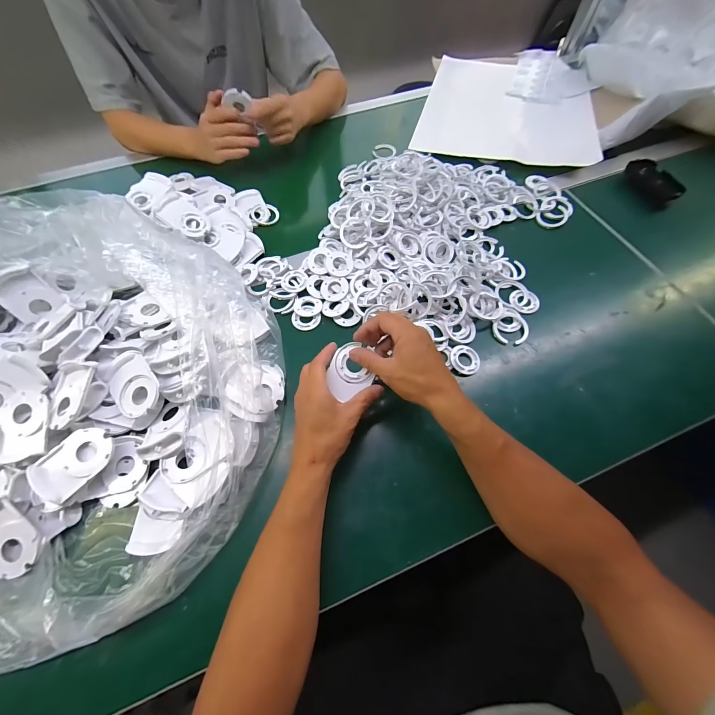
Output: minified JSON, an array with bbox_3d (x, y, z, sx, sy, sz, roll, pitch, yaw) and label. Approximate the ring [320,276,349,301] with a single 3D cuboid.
[{"bbox_3d":[-0.037,-0.108,0.485,0.045,0.004,0.041,-3,75,11],"label":"ring"}]

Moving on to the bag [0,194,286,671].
[{"bbox_3d":[-0.413,0.034,0.359,0.622,0.123,0.545,-16,63,-7],"label":"bag"}]

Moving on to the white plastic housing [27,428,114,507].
[{"bbox_3d":[-0.328,0.126,0.360,0.058,0.030,0.086,35,68,18],"label":"white plastic housing"}]

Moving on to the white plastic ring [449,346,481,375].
[{"bbox_3d":[0.152,0.002,0.433,0.041,0.006,0.042,0,63,-1],"label":"white plastic ring"}]

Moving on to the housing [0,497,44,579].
[{"bbox_3d":[-0.372,0.194,0.323,0.079,0.016,0.058,40,80,6],"label":"housing"}]

